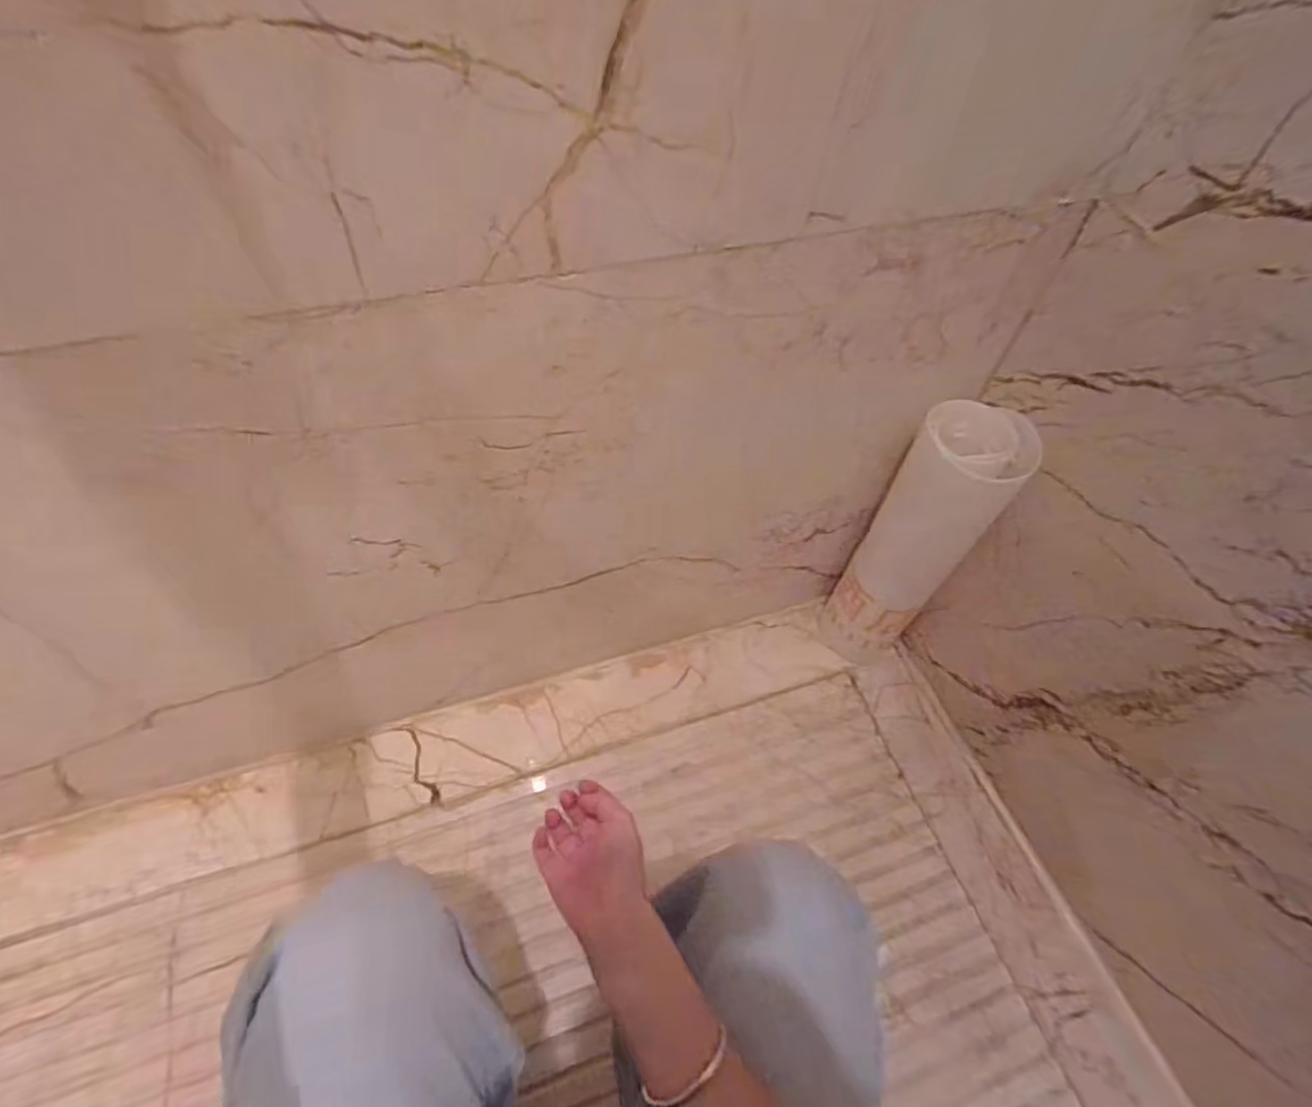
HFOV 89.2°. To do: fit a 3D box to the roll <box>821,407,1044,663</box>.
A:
[{"bbox_3d":[0.288,0.003,0.772,0.108,0.391,0.089,35,60,18],"label":"roll"}]

